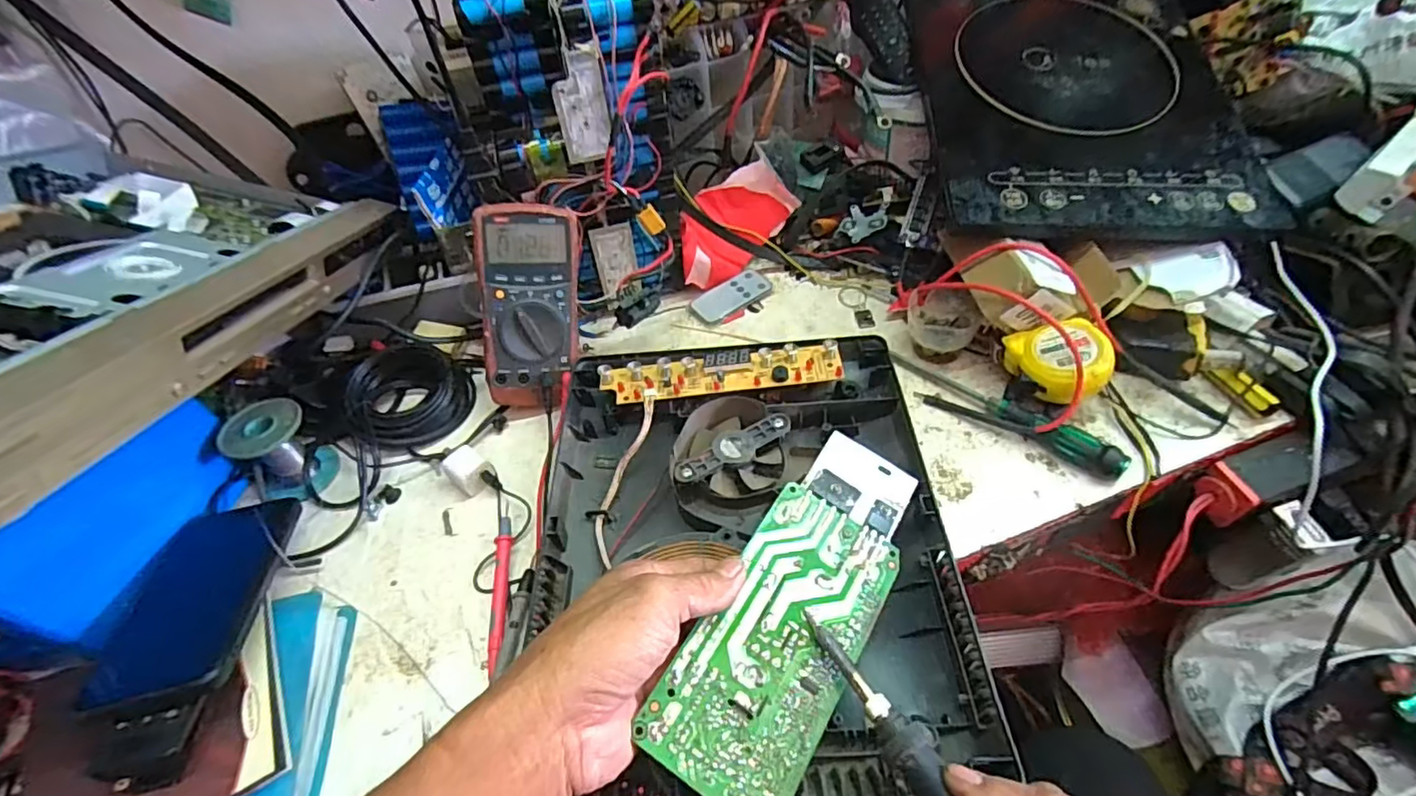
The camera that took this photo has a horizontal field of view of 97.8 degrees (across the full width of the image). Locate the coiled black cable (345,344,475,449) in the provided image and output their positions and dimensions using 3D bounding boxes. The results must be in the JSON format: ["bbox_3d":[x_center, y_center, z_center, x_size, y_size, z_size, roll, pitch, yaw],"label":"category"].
[{"bbox_3d":[-0.271,-0.004,0.561,0.100,0.045,0.097,-3,48,4],"label":"coiled black cable"}]

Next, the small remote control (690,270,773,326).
[{"bbox_3d":[0.025,-0.107,0.648,0.085,0.010,0.039,-30,51,-19],"label":"small remote control"}]

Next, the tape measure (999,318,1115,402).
[{"bbox_3d":[0.283,-0.031,0.492,0.065,0.039,0.070,-10,47,-2],"label":"tape measure"}]

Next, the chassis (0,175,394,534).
[{"bbox_3d":[-0.430,-0.076,0.392,0.272,0.055,0.442,10,31,-3],"label":"chassis"}]

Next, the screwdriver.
[{"bbox_3d":[0.251,0.019,0.499,0.158,0.025,0.024,28,57,28],"label":"screwdriver"}]

